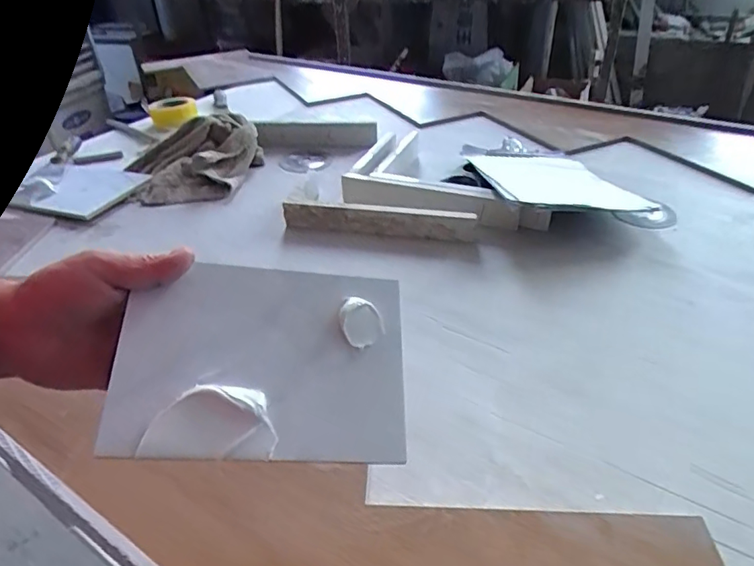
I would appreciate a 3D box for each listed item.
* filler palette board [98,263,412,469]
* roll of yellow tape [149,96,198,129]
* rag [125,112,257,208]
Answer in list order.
[{"bbox_3d":[-0.073,0.049,0.359,0.185,0.012,0.133,5,63,-12],"label":"filler palette board"},{"bbox_3d":[-0.489,-0.411,1.291,0.107,0.051,0.122,-15,38,-14],"label":"roll of yellow tape"},{"bbox_3d":[-0.374,-0.245,1.037,0.246,0.084,0.236,0,37,3],"label":"rag"}]

